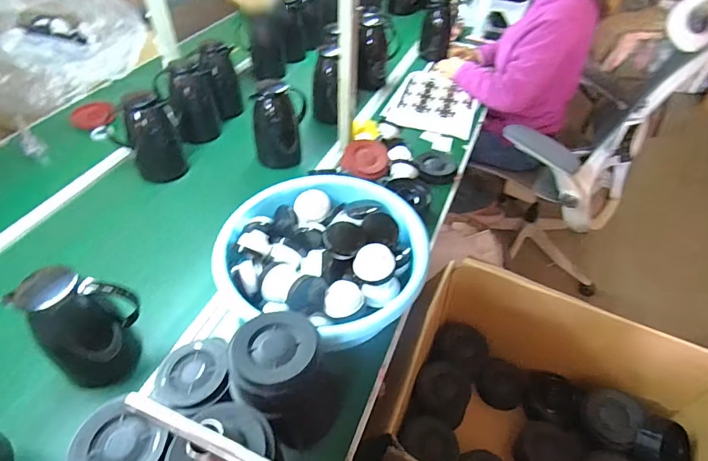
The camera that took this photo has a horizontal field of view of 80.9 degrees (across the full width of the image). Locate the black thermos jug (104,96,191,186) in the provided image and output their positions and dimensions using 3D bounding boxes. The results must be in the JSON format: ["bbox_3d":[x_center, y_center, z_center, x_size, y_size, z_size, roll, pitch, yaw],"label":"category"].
[{"bbox_3d":[-0.542,-0.252,1.084,0.150,0.222,0.157,-18,48,-17],"label":"black thermos jug"}]

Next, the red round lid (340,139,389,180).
[{"bbox_3d":[0.031,-0.194,1.111,0.126,0.038,0.119,1,76,-3],"label":"red round lid"}]

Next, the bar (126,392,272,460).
[{"bbox_3d":[-0.160,0.220,0.443,0.205,0.009,0.019,18,48,16],"label":"bar"}]

